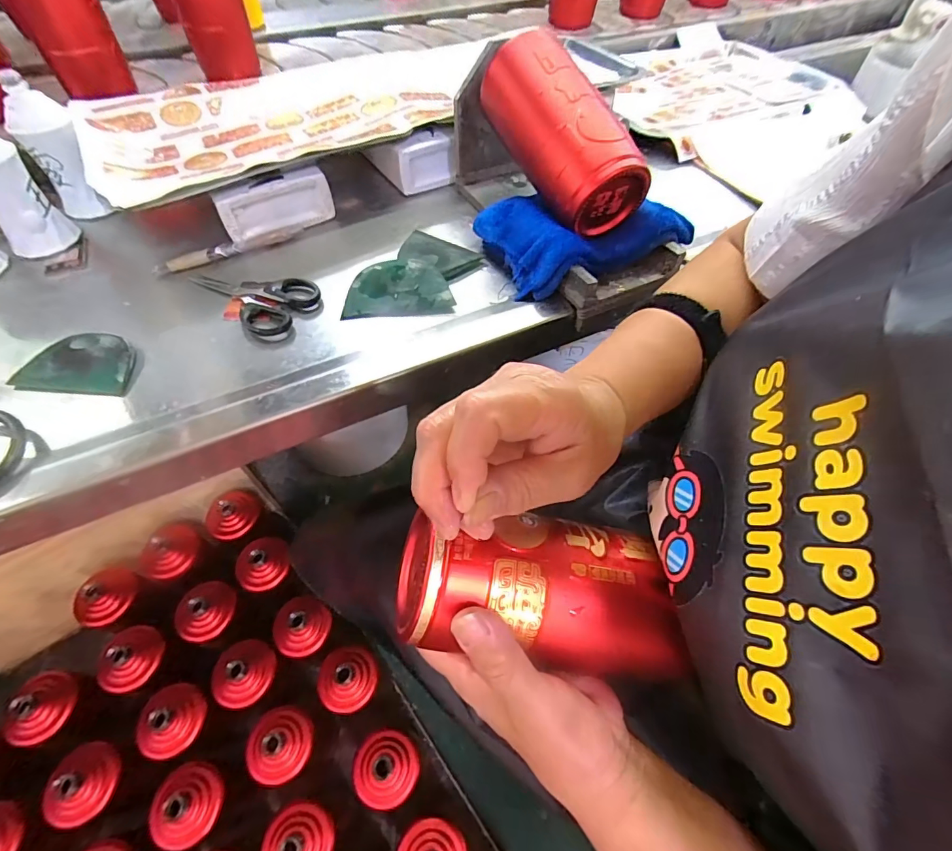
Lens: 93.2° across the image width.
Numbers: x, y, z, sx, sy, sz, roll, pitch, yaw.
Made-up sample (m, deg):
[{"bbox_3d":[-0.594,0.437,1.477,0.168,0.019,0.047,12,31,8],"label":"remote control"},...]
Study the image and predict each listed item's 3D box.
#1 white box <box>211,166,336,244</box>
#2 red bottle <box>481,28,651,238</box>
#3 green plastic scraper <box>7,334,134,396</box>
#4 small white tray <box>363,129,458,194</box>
[{"bbox_3d":[-0.200,-0.222,0.453,0.107,0.049,0.018,-24,61,-17],"label":"white box"},{"bbox_3d":[0.066,-0.258,0.395,0.076,0.076,0.185,-27,78,-19],"label":"red bottle"},{"bbox_3d":[-0.316,-0.050,0.360,0.084,0.012,0.053,5,57,0],"label":"green plastic scraper"},{"bbox_3d":[-0.055,-0.295,0.505,0.064,0.049,0.021,-21,60,-16],"label":"small white tray"}]

